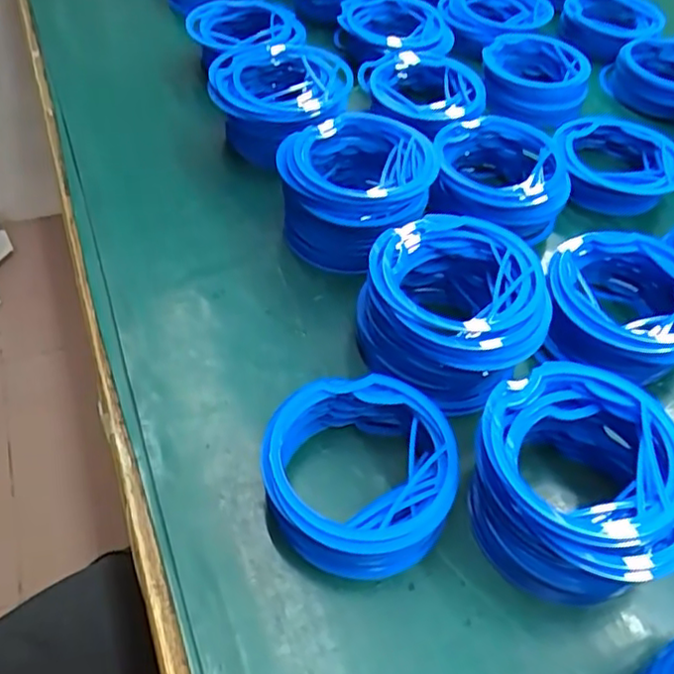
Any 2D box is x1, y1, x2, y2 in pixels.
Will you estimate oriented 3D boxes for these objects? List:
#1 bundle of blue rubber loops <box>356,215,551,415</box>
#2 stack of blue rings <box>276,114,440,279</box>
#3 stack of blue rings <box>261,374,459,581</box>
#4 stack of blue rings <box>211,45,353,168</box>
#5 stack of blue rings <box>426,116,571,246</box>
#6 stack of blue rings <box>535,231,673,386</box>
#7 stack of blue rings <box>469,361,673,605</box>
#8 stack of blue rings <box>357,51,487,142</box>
[{"bbox_3d":[0.069,-0.013,0.398,0.105,0.064,0.109,3,50,-3],"label":"bundle of blue rubber loops"},{"bbox_3d":[0.010,-0.102,0.466,0.109,0.067,0.101,22,51,13],"label":"stack of blue rings"},{"bbox_3d":[0.011,0.071,0.342,0.095,0.035,0.097,2,50,-4],"label":"stack of blue rings"},{"bbox_3d":[-0.049,-0.193,0.543,0.114,0.057,0.111,16,50,8],"label":"stack of blue rings"},{"bbox_3d":[0.121,-0.121,0.498,0.100,0.052,0.096,4,50,-3],"label":"stack of blue rings"},{"bbox_3d":[0.183,-0.021,0.423,0.103,0.050,0.095,12,50,5],"label":"stack of blue rings"},{"bbox_3d":[0.122,0.073,0.336,0.103,0.057,0.105,14,50,6],"label":"stack of blue rings"},{"bbox_3d":[0.074,-0.216,0.584,0.111,0.035,0.107,35,55,22],"label":"stack of blue rings"}]

